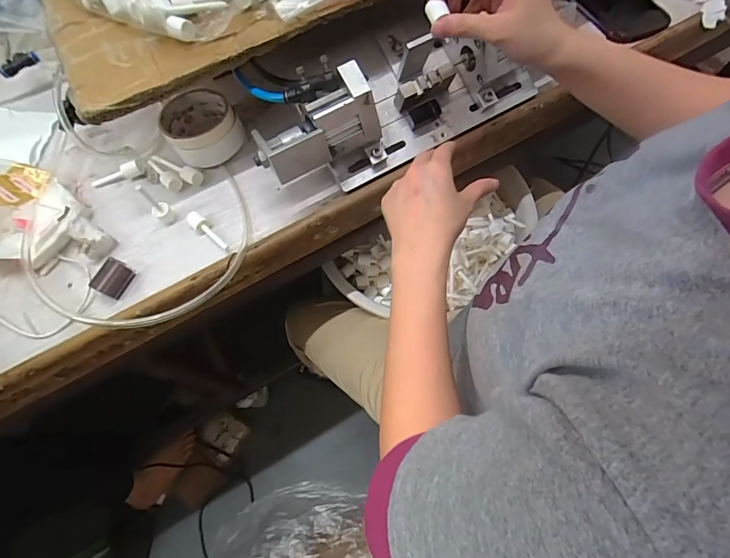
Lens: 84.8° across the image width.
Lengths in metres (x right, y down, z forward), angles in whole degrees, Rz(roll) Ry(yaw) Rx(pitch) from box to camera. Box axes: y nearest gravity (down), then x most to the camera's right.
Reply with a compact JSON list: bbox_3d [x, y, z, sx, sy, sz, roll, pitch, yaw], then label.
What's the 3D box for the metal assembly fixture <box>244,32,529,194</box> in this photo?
[{"bbox_3d":[0.039,-0.209,0.455,0.343,0.089,0.112,-31,71,-9],"label":"metal assembly fixture"}]

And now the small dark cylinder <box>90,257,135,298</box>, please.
[{"bbox_3d":[-0.279,-0.001,0.444,0.027,0.021,0.038,25,72,11],"label":"small dark cylinder"}]

